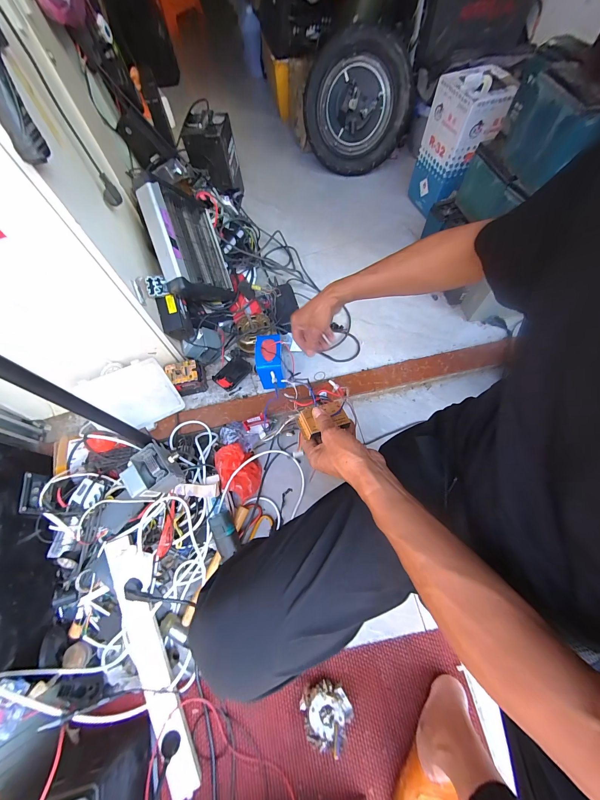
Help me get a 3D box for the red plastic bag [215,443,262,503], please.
[{"bbox_3d":[-0.163,0.188,0.770,0.129,0.112,0.106,41,74,19],"label":"red plastic bag"}]

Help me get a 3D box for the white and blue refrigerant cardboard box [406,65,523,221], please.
[{"bbox_3d":[0.568,-0.908,1.047,0.192,0.355,0.223,-19,66,-6],"label":"white and blue refrigerant cardboard box"}]

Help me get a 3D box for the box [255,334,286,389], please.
[{"bbox_3d":[-0.088,-0.104,0.837,0.079,0.132,0.110,-4,65,1],"label":"box"}]

